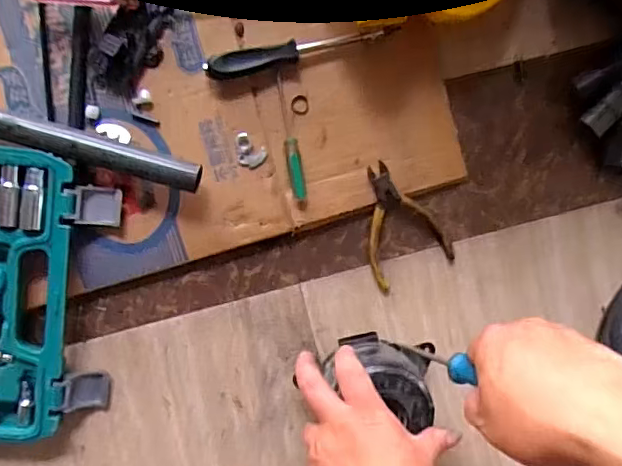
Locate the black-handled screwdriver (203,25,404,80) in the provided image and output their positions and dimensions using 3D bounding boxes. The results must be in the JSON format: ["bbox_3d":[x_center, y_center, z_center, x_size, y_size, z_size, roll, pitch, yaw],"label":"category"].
[{"bbox_3d":[-0.009,-0.163,0.488,0.167,0.019,0.025,-15,94,-3],"label":"black-handled screwdriver"}]

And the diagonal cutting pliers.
[{"bbox_3d":[0.076,-0.008,0.520,0.075,0.018,0.111,-31,94,-2],"label":"diagonal cutting pliers"}]

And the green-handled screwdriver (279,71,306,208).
[{"bbox_3d":[-0.018,-0.081,0.497,0.013,0.009,0.120,-10,93,-3],"label":"green-handled screwdriver"}]

